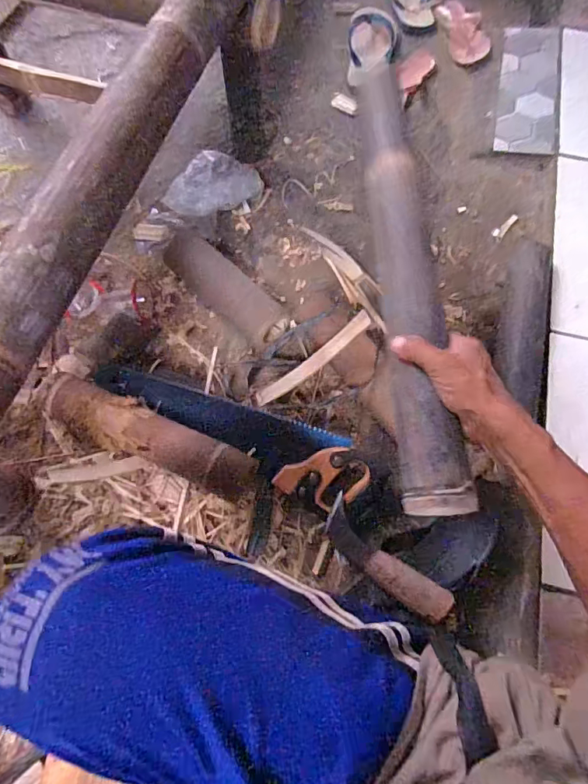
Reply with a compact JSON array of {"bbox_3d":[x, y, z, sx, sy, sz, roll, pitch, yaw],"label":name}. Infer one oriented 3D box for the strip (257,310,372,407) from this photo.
[{"bbox_3d":[0.028,-0.047,0.711,0.214,0.016,0.024,-38,69,17],"label":"strip"}]

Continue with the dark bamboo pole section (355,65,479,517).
[{"bbox_3d":[0.127,-0.161,0.543,0.062,0.049,0.590,-2,68,1],"label":"dark bamboo pole section"}]

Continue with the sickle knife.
[{"bbox_3d":[0.123,0.232,0.635,0.201,0.047,0.058,34,72,33],"label":"sickle knife"}]

